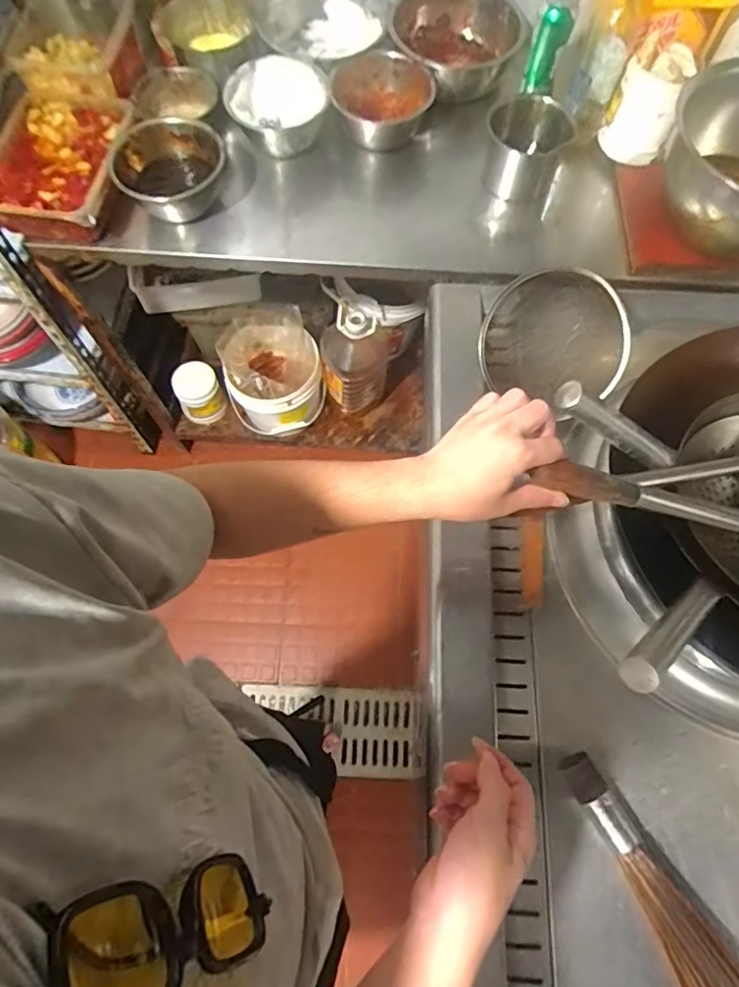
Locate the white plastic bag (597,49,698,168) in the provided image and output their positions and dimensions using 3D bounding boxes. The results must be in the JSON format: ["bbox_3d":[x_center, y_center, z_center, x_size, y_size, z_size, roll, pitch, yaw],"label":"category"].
[{"bbox_3d":[0.447,-0.627,0.890,0.100,0.145,0.086,18,69,6],"label":"white plastic bag"}]

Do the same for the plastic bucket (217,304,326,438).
[{"bbox_3d":[-0.251,-0.315,1.447,0.236,0.228,0.252,0,69,-1],"label":"plastic bucket"}]

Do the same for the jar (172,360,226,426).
[{"bbox_3d":[-0.471,-0.278,1.533,0.118,0.134,0.115,0,69,-1],"label":"jar"}]

